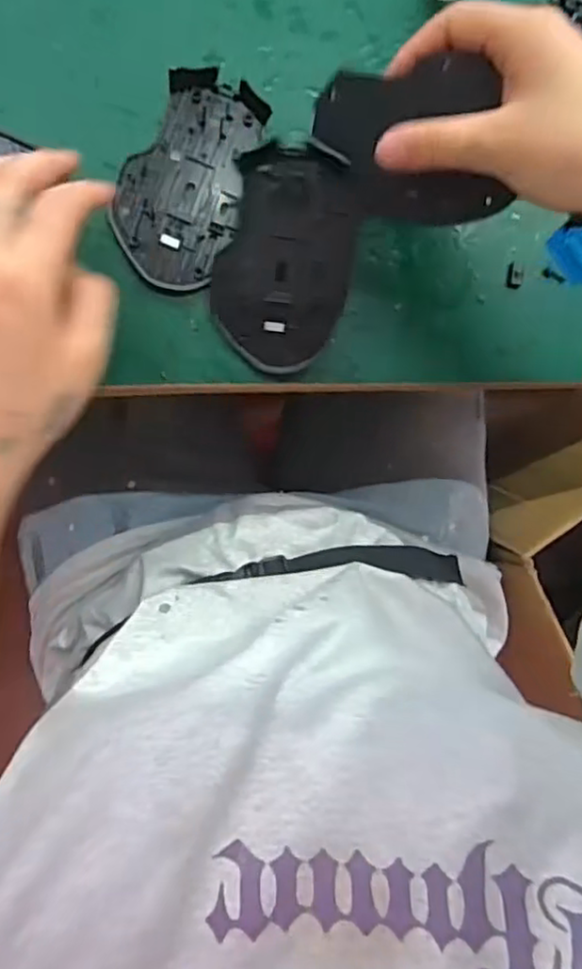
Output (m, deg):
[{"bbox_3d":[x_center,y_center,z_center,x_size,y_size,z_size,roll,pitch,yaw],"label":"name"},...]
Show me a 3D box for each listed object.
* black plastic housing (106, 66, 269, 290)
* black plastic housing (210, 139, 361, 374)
[{"bbox_3d":[-0.058,-0.169,0.360,0.066,0.013,0.115,16,89,-9],"label":"black plastic housing"},{"bbox_3d":[-0.005,-0.122,0.361,0.074,0.024,0.113,3,97,-4],"label":"black plastic housing"}]

